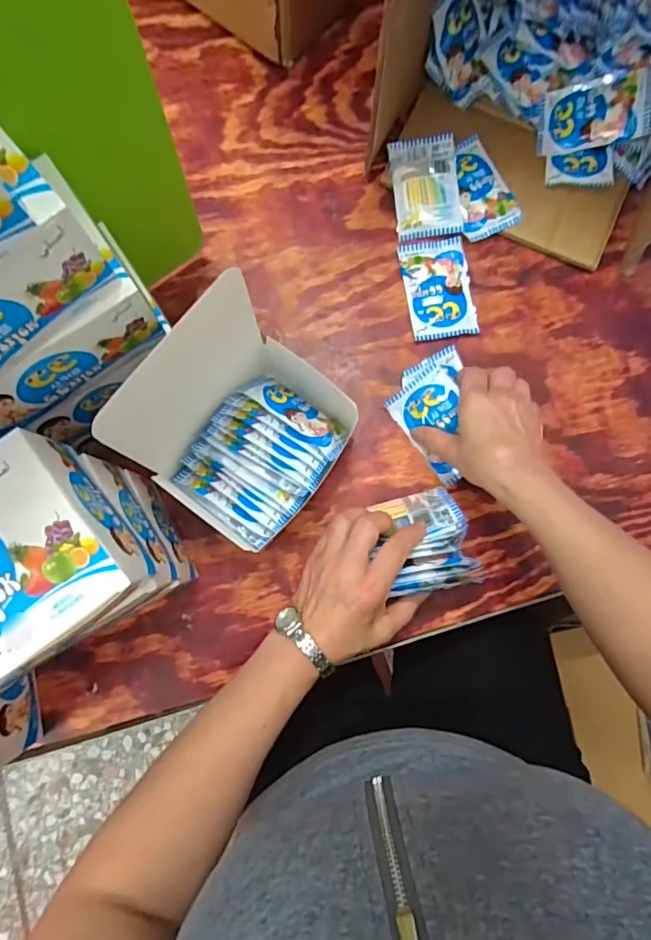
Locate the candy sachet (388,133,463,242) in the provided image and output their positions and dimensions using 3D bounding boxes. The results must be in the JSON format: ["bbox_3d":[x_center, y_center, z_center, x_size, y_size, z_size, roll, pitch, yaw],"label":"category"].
[{"bbox_3d":[0.105,-0.293,0.535,0.066,0.018,0.102,-6,81,-2],"label":"candy sachet"}]

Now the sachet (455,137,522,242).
[{"bbox_3d":[0.156,-0.294,0.537,0.062,0.013,0.103,-24,82,-5],"label":"sachet"}]

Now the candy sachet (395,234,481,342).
[{"bbox_3d":[0.115,-0.185,0.525,0.065,0.009,0.105,-7,81,-2],"label":"candy sachet"}]

